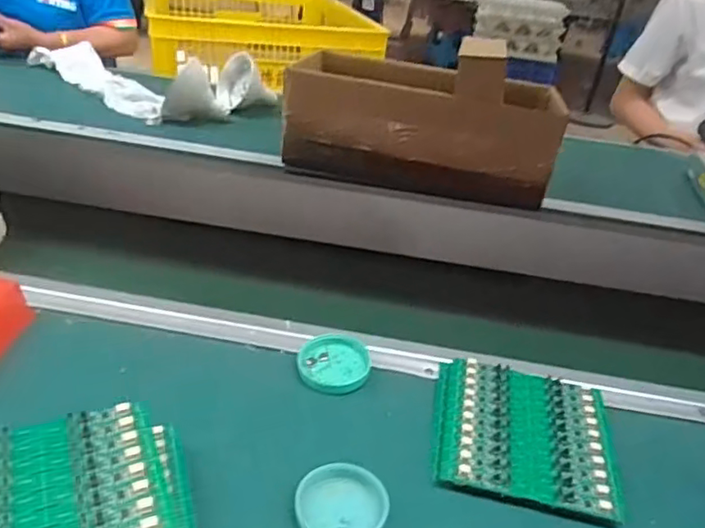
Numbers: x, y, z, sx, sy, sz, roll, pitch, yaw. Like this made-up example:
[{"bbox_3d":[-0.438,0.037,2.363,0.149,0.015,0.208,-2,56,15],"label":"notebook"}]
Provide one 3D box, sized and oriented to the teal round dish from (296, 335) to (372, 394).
[{"bbox_3d":[-0.017,0.092,0.550,0.067,0.012,0.069,6,31,-3],"label":"teal round dish"}]

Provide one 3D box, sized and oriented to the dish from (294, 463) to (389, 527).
[{"bbox_3d":[-0.008,0.174,0.423,0.065,0.020,0.058,18,32,17],"label":"dish"}]

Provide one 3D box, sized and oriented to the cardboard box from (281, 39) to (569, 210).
[{"bbox_3d":[0.113,-0.236,0.936,0.402,0.211,0.239,12,31,8],"label":"cardboard box"}]

